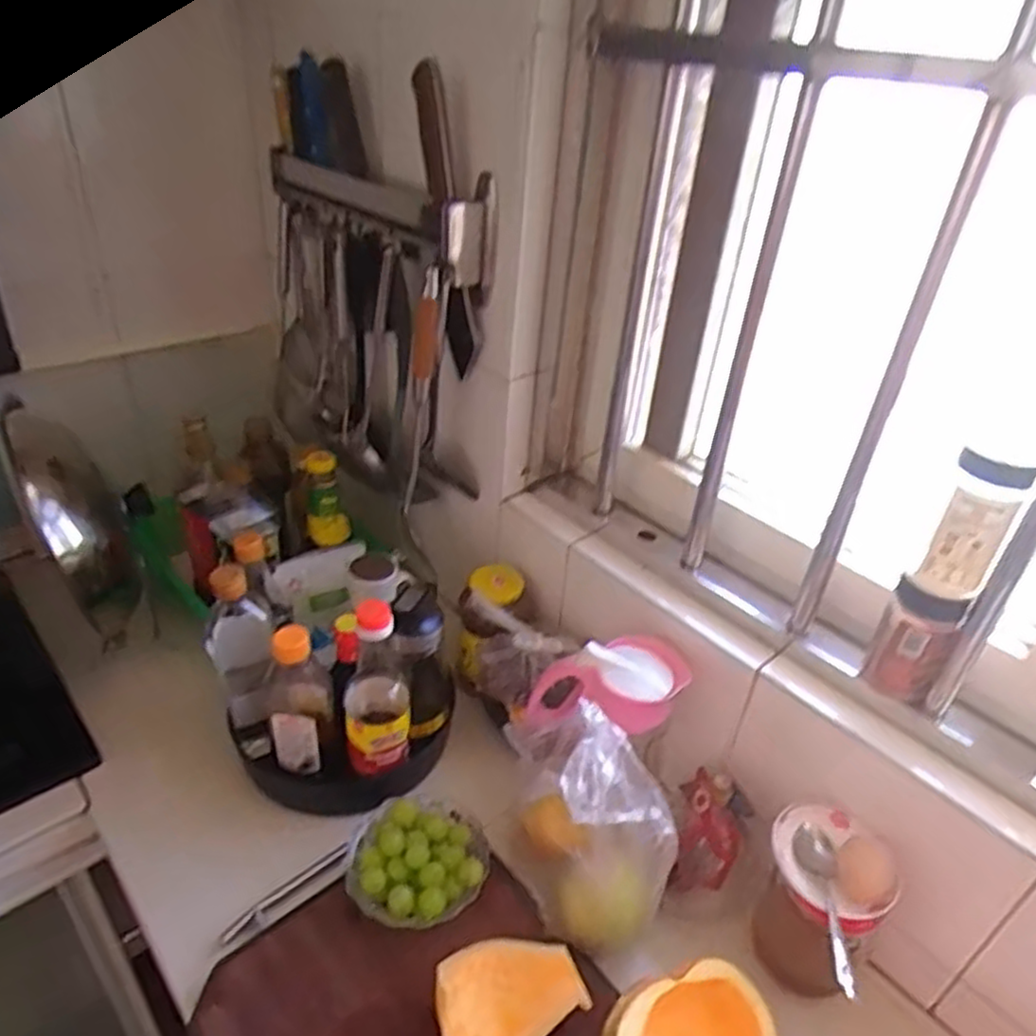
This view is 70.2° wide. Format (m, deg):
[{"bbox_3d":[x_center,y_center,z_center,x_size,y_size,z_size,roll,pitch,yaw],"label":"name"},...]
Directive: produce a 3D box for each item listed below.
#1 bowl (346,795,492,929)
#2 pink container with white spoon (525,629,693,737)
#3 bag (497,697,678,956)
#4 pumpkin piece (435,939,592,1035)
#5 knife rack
[{"bbox_3d":[-0.095,0.330,0.710,0.130,0.048,0.122,3,34,-2],"label":"bowl"},{"bbox_3d":[0.093,0.177,0.770,0.154,0.110,0.086,14,35,13],"label":"pink container with white spoon"},{"bbox_3d":[0.054,0.274,0.681,0.087,0.235,0.174,-15,39,-26],"label":"bag"},{"bbox_3d":[-0.011,0.406,0.629,0.123,0.035,0.091,-14,39,-26],"label":"pumpkin piece"},{"bbox_3d":[-0.184,-0.289,0.950,0.147,0.482,0.405,-22,43,-33],"label":"knife rack"}]

